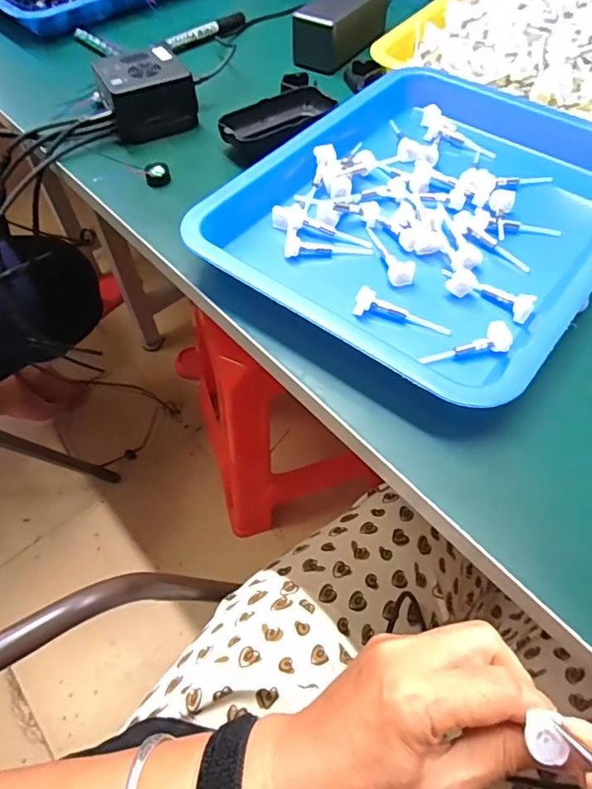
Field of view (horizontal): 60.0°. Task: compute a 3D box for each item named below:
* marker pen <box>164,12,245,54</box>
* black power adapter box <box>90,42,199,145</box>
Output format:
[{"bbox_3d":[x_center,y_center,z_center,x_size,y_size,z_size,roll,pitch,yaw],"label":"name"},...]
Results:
[{"bbox_3d":[-0.105,-0.429,0.607,0.018,0.022,0.118,36,64,22],"label":"marker pen"},{"bbox_3d":[-0.146,-0.291,0.491,0.083,0.045,0.066,-24,60,-16],"label":"black power adapter box"}]

